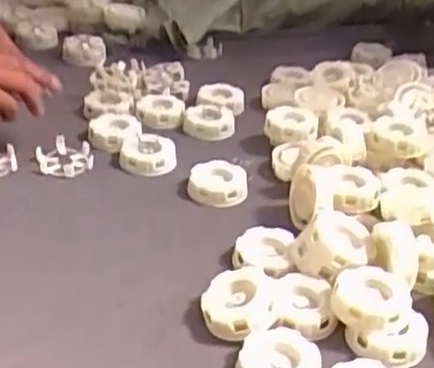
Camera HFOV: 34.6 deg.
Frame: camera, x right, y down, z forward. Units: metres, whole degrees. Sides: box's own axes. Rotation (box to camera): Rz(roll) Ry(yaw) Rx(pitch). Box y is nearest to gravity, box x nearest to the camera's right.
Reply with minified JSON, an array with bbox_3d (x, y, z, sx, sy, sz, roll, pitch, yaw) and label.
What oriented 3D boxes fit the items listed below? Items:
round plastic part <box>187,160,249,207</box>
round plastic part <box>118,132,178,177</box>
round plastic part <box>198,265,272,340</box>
[{"bbox_3d":[0.001,0.000,0.728,0.060,0.020,0.058,3,31,-2],"label":"round plastic part"},{"bbox_3d":[-0.075,-0.031,0.776,0.061,0.029,0.061,3,31,-2],"label":"round plastic part"},{"bbox_3d":[0.016,0.097,0.563,0.056,0.027,0.064,7,32,5],"label":"round plastic part"}]

